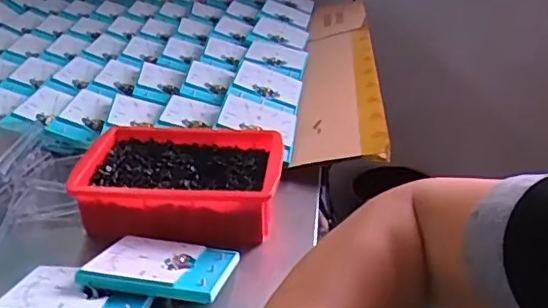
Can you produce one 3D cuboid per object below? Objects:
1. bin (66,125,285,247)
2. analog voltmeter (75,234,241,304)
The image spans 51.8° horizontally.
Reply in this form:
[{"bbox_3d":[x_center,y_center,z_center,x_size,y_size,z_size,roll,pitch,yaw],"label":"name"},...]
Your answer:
[{"bbox_3d":[-0.099,0.028,0.601,0.201,0.062,0.145,3,29,6],"label":"bin"},{"bbox_3d":[-0.095,0.095,0.487,0.113,0.012,0.091,10,16,7],"label":"analog voltmeter"}]

